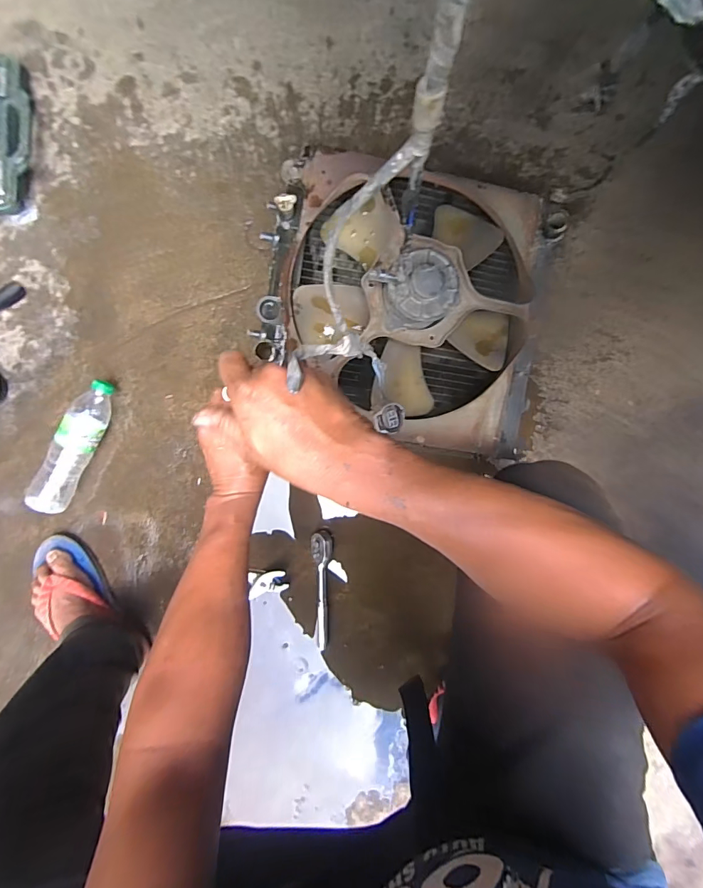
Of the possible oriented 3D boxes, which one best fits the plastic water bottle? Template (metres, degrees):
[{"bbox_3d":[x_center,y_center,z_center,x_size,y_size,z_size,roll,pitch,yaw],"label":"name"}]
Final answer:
[{"bbox_3d":[-0.442,0.003,0.686,0.060,0.053,0.223,23,93,1],"label":"plastic water bottle"}]

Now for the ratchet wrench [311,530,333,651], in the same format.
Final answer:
[{"bbox_3d":[-0.049,0.240,0.696,0.033,0.030,0.195,1,92,2],"label":"ratchet wrench"}]

